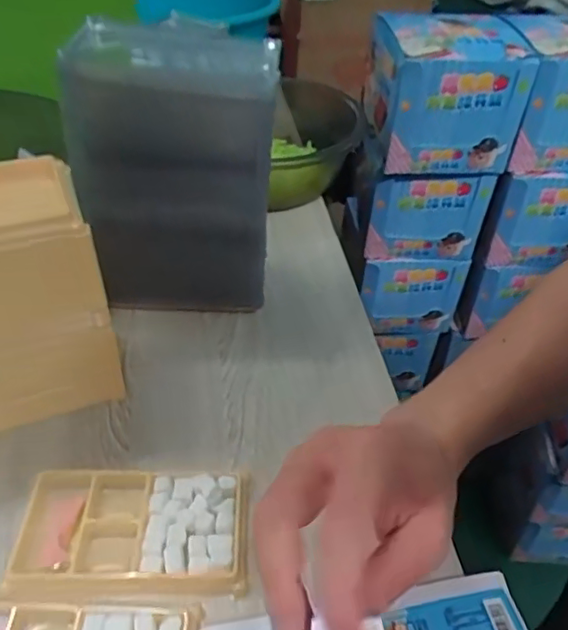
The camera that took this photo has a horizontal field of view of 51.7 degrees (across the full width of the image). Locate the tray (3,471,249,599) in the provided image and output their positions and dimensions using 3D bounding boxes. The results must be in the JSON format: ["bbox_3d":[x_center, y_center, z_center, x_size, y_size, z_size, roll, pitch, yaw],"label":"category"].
[{"bbox_3d":[-0.089,0.125,0.346,0.132,0.012,0.073,-1,41,-3],"label":"tray"}]

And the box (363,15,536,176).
[{"bbox_3d":[0.182,-0.262,0.685,0.150,0.130,0.169,-1,41,-4],"label":"box"}]

